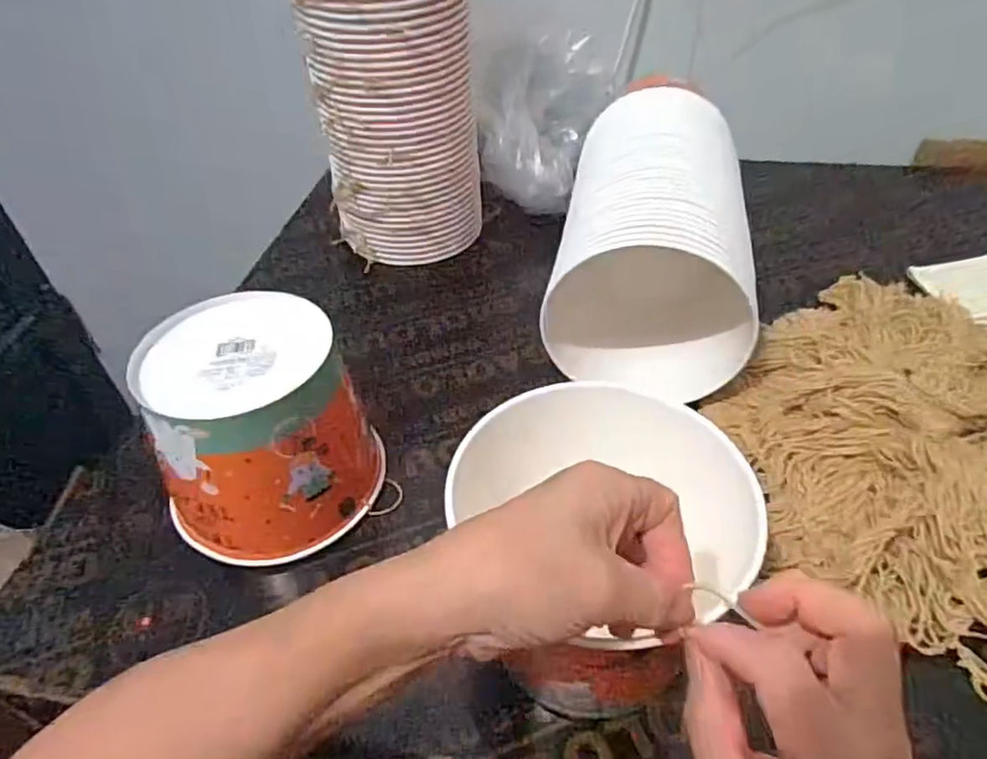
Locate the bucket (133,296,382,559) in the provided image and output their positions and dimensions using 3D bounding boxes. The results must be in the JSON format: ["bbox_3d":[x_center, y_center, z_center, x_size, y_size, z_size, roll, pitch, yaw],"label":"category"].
[{"bbox_3d":[-0.174,0.035,0.474,0.140,0.133,0.146,-1,43,1],"label":"bucket"}]

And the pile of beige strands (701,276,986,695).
[{"bbox_3d":[0.334,0.045,0.498,0.349,0.054,0.303,-33,51,-28],"label":"pile of beige strands"}]

